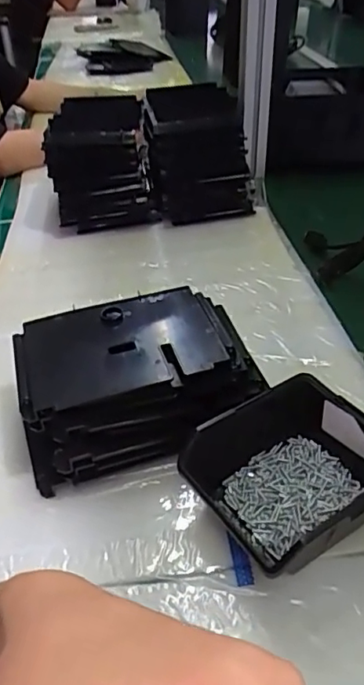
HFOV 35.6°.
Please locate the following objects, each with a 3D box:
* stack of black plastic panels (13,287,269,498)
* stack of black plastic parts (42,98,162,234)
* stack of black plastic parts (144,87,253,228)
[{"bbox_3d":[-0.040,0.036,0.508,0.197,0.077,0.151,-12,38,-9],"label":"stack of black plastic panels"},{"bbox_3d":[-0.122,-0.274,0.862,0.147,0.151,0.159,-9,38,-5],"label":"stack of black plastic parts"},{"bbox_3d":[0.023,-0.291,0.869,0.148,0.148,0.173,-5,37,1],"label":"stack of black plastic parts"}]

